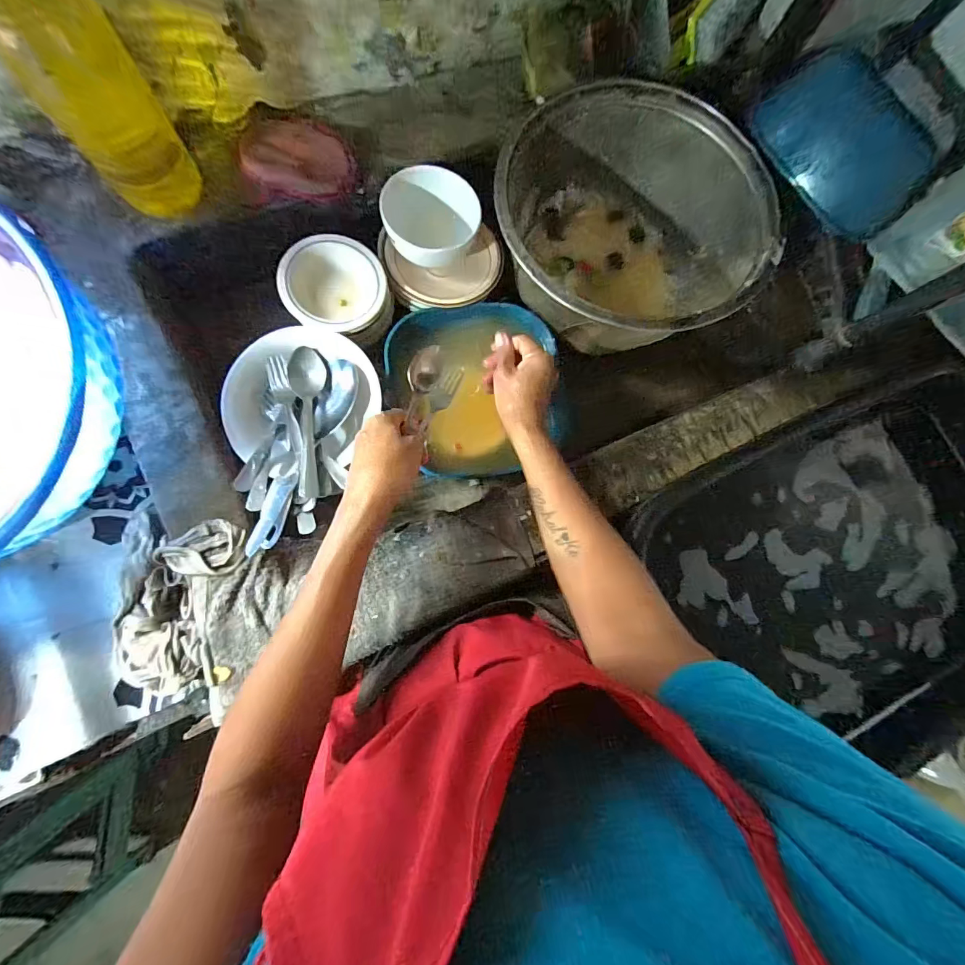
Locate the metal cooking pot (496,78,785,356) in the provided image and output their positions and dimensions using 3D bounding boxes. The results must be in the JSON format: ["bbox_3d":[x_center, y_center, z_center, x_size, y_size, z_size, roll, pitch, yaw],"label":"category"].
[{"bbox_3d":[0.166,-0.303,0.520,0.301,0.153,0.292,1,84,-8],"label":"metal cooking pot"}]

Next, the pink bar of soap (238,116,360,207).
[{"bbox_3d":[-0.200,-0.350,0.459,0.117,0.035,0.072,-13,86,-9],"label":"pink bar of soap"}]

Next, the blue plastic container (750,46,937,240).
[{"bbox_3d":[0.380,-0.359,0.450,0.070,0.088,0.193,-38,90,-10],"label":"blue plastic container"}]

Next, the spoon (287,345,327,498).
[{"bbox_3d":[-0.191,-0.069,0.459,0.039,0.013,0.177,-7,71,-8],"label":"spoon"}]

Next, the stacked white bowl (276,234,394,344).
[{"bbox_3d":[-0.168,-0.225,0.497,0.114,0.058,0.108,1,84,-8],"label":"stacked white bowl"}]

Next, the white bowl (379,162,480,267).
[{"bbox_3d":[-0.060,-0.310,0.495,0.109,0.049,0.089,-11,85,-9],"label":"white bowl"}]

